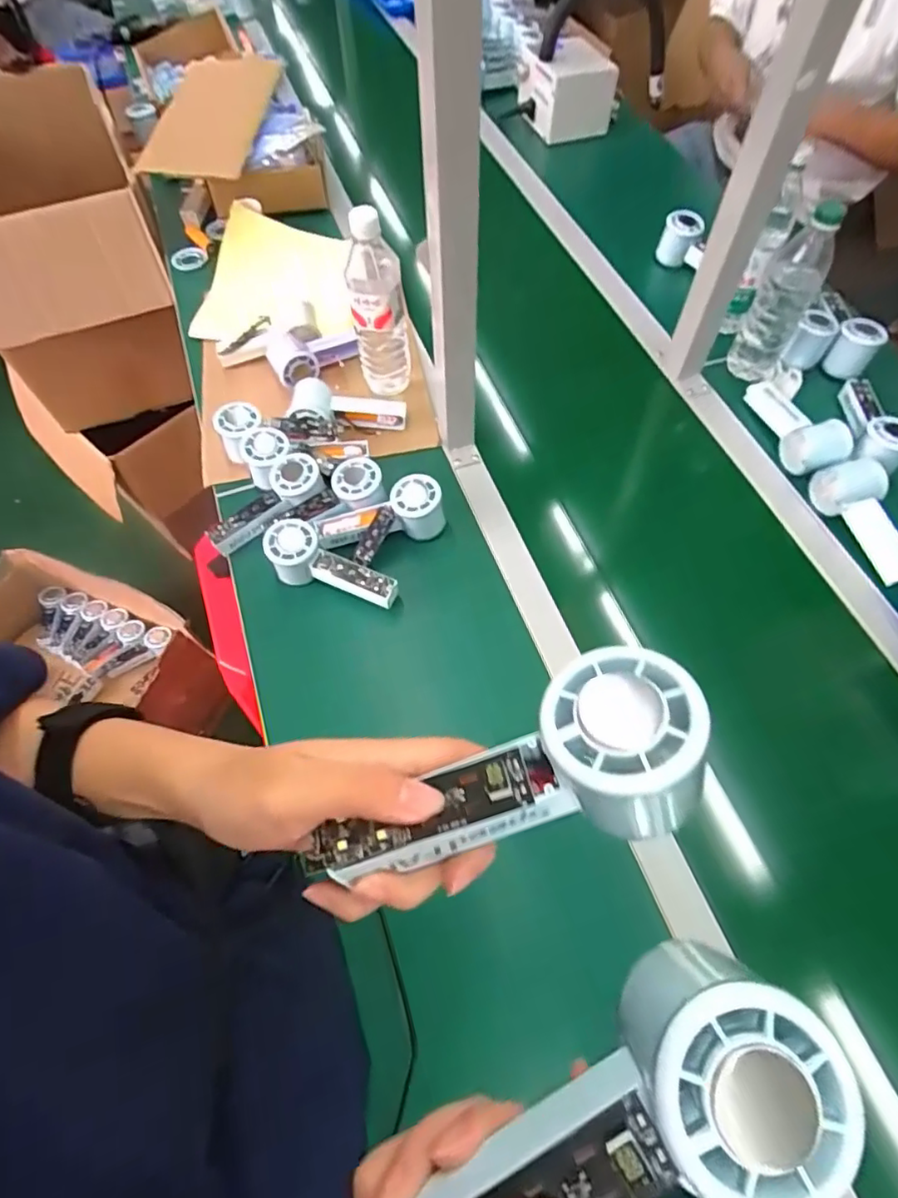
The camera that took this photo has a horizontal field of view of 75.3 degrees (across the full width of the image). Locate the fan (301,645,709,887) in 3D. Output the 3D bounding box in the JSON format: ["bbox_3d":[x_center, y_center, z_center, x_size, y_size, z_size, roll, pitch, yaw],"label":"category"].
[{"bbox_3d":[0.025,0.075,0.229,0.153,0.044,0.063,-27,62,10],"label":"fan"}]

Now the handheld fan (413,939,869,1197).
[{"bbox_3d":[0.049,0.170,0.189,0.146,0.045,0.061,-27,63,2],"label":"handheld fan"}]

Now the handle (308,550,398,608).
[{"bbox_3d":[-0.104,-0.023,0.646,0.095,0.018,0.031,25,78,3],"label":"handle"}]

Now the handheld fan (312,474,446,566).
[{"bbox_3d":[-0.078,-0.090,0.674,0.148,0.054,0.063,-19,62,-9],"label":"handheld fan"}]

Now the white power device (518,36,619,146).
[{"bbox_3d":[0.227,-0.976,1.117,0.140,0.110,0.144,-20,63,-9],"label":"white power device"}]

